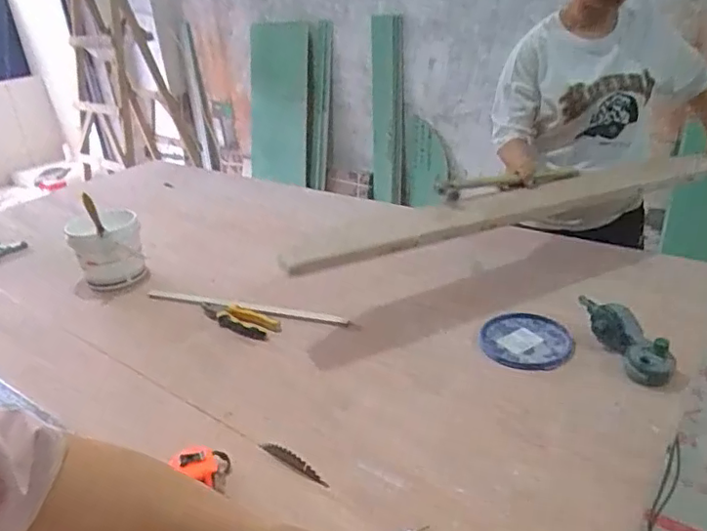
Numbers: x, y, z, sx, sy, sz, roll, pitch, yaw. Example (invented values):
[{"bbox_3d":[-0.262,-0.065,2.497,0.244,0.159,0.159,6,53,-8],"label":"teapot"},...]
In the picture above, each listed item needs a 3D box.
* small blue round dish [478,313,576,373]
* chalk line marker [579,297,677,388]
[{"bbox_3d":[0.317,0.142,1.058,0.160,0.018,0.149,-3,33,2],"label":"small blue round dish"},{"bbox_3d":[0.480,0.122,1.009,0.077,0.060,0.228,-6,27,-3],"label":"chalk line marker"}]

